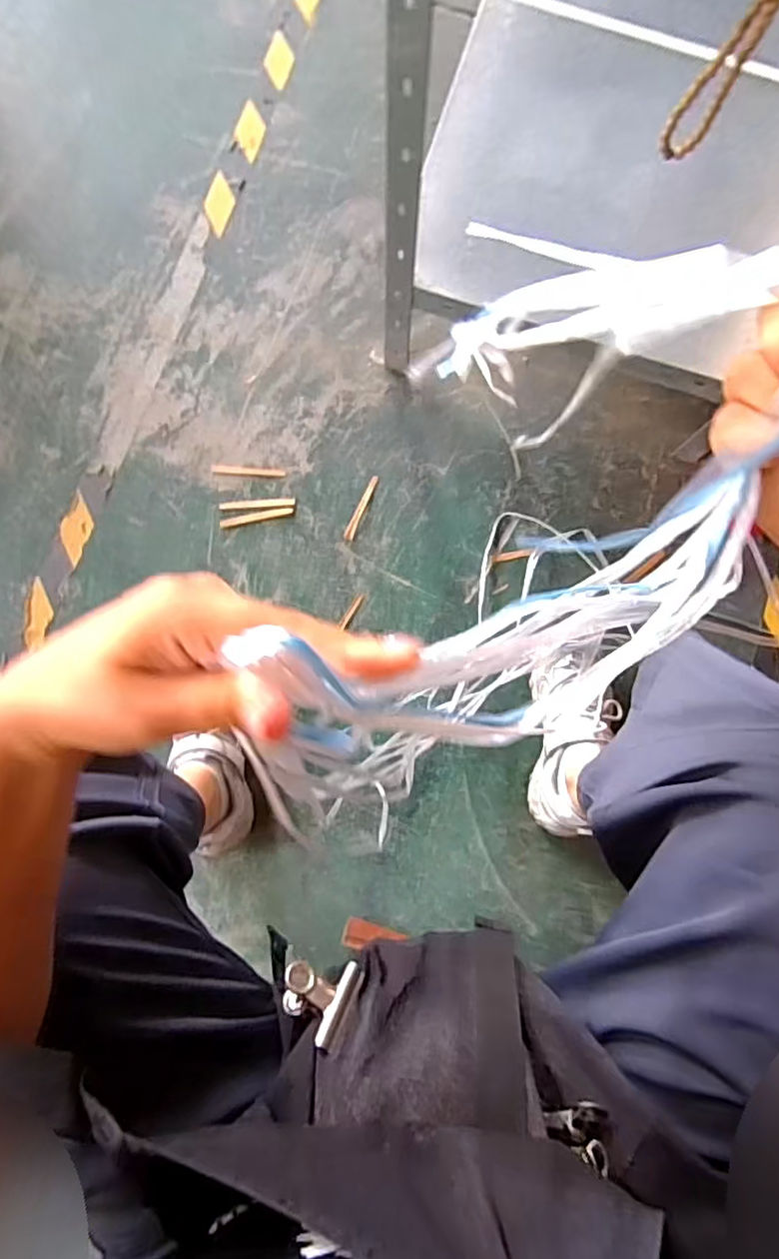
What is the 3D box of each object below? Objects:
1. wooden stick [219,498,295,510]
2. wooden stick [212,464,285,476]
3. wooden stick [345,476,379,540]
[{"bbox_3d":[-0.195,-0.186,0.898,0.110,0.004,0.012,-4,78,-2],"label":"wooden stick"},{"bbox_3d":[-0.209,-0.236,0.899,0.109,0.004,0.012,5,78,0],"label":"wooden stick"},{"bbox_3d":[-0.041,-0.181,0.902,0.014,0.005,0.104,23,78,3],"label":"wooden stick"}]

